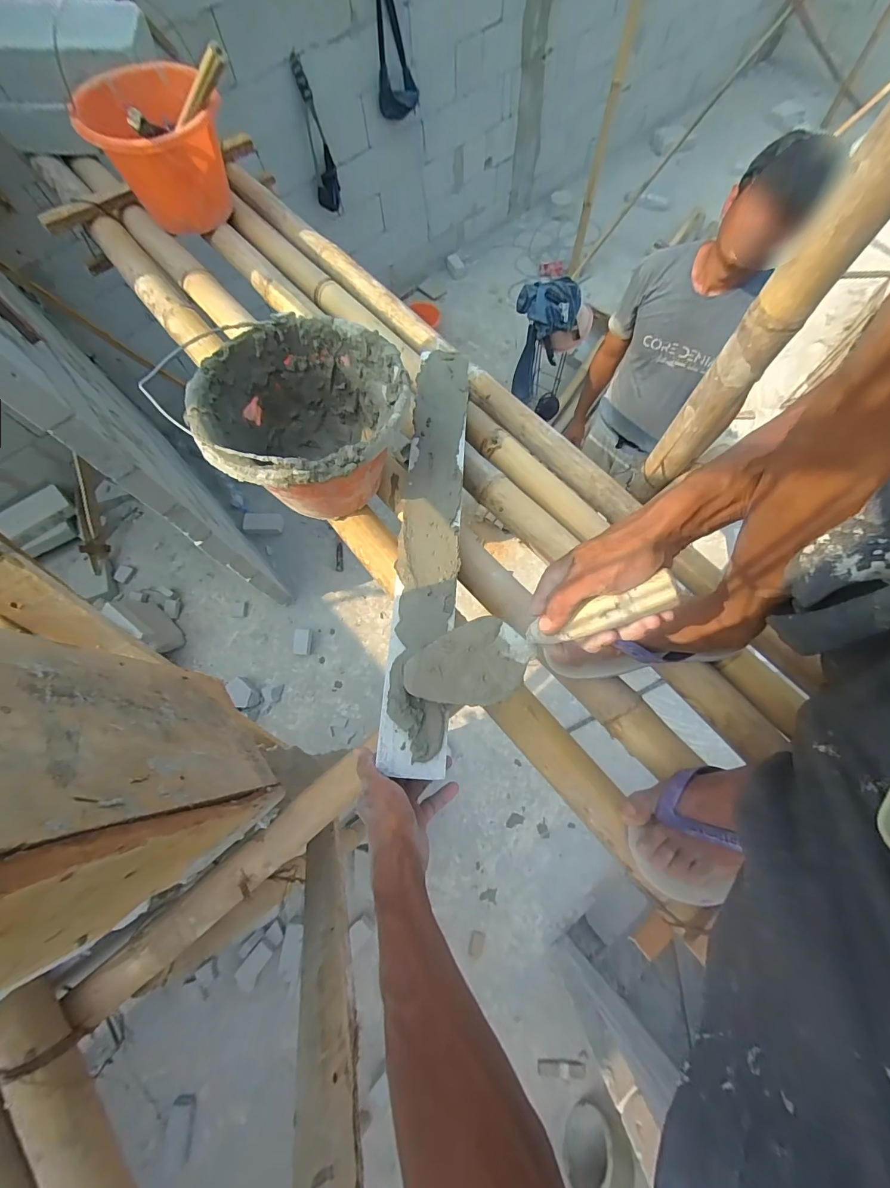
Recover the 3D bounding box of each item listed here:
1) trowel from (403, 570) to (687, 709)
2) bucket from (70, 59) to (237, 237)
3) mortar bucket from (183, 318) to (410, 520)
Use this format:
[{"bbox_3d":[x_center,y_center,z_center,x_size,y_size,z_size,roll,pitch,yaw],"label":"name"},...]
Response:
[{"bbox_3d":[0.077,0.047,0.408,0.268,0.057,0.084,-25,66,35],"label":"trowel"},{"bbox_3d":[-0.514,-0.811,0.795,0.206,0.174,0.229,-35,73,-10],"label":"bucket"},{"bbox_3d":[-0.172,-0.211,0.571,0.254,0.161,0.235,0,71,1],"label":"mortar bucket"}]

